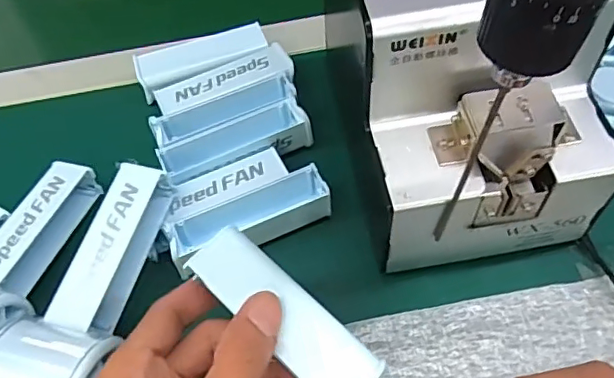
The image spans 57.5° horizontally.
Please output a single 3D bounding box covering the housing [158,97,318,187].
[{"bbox_3d":[-0.048,-0.031,0.378,0.099,0.022,0.032,-22,57,-11],"label":"housing"}]

